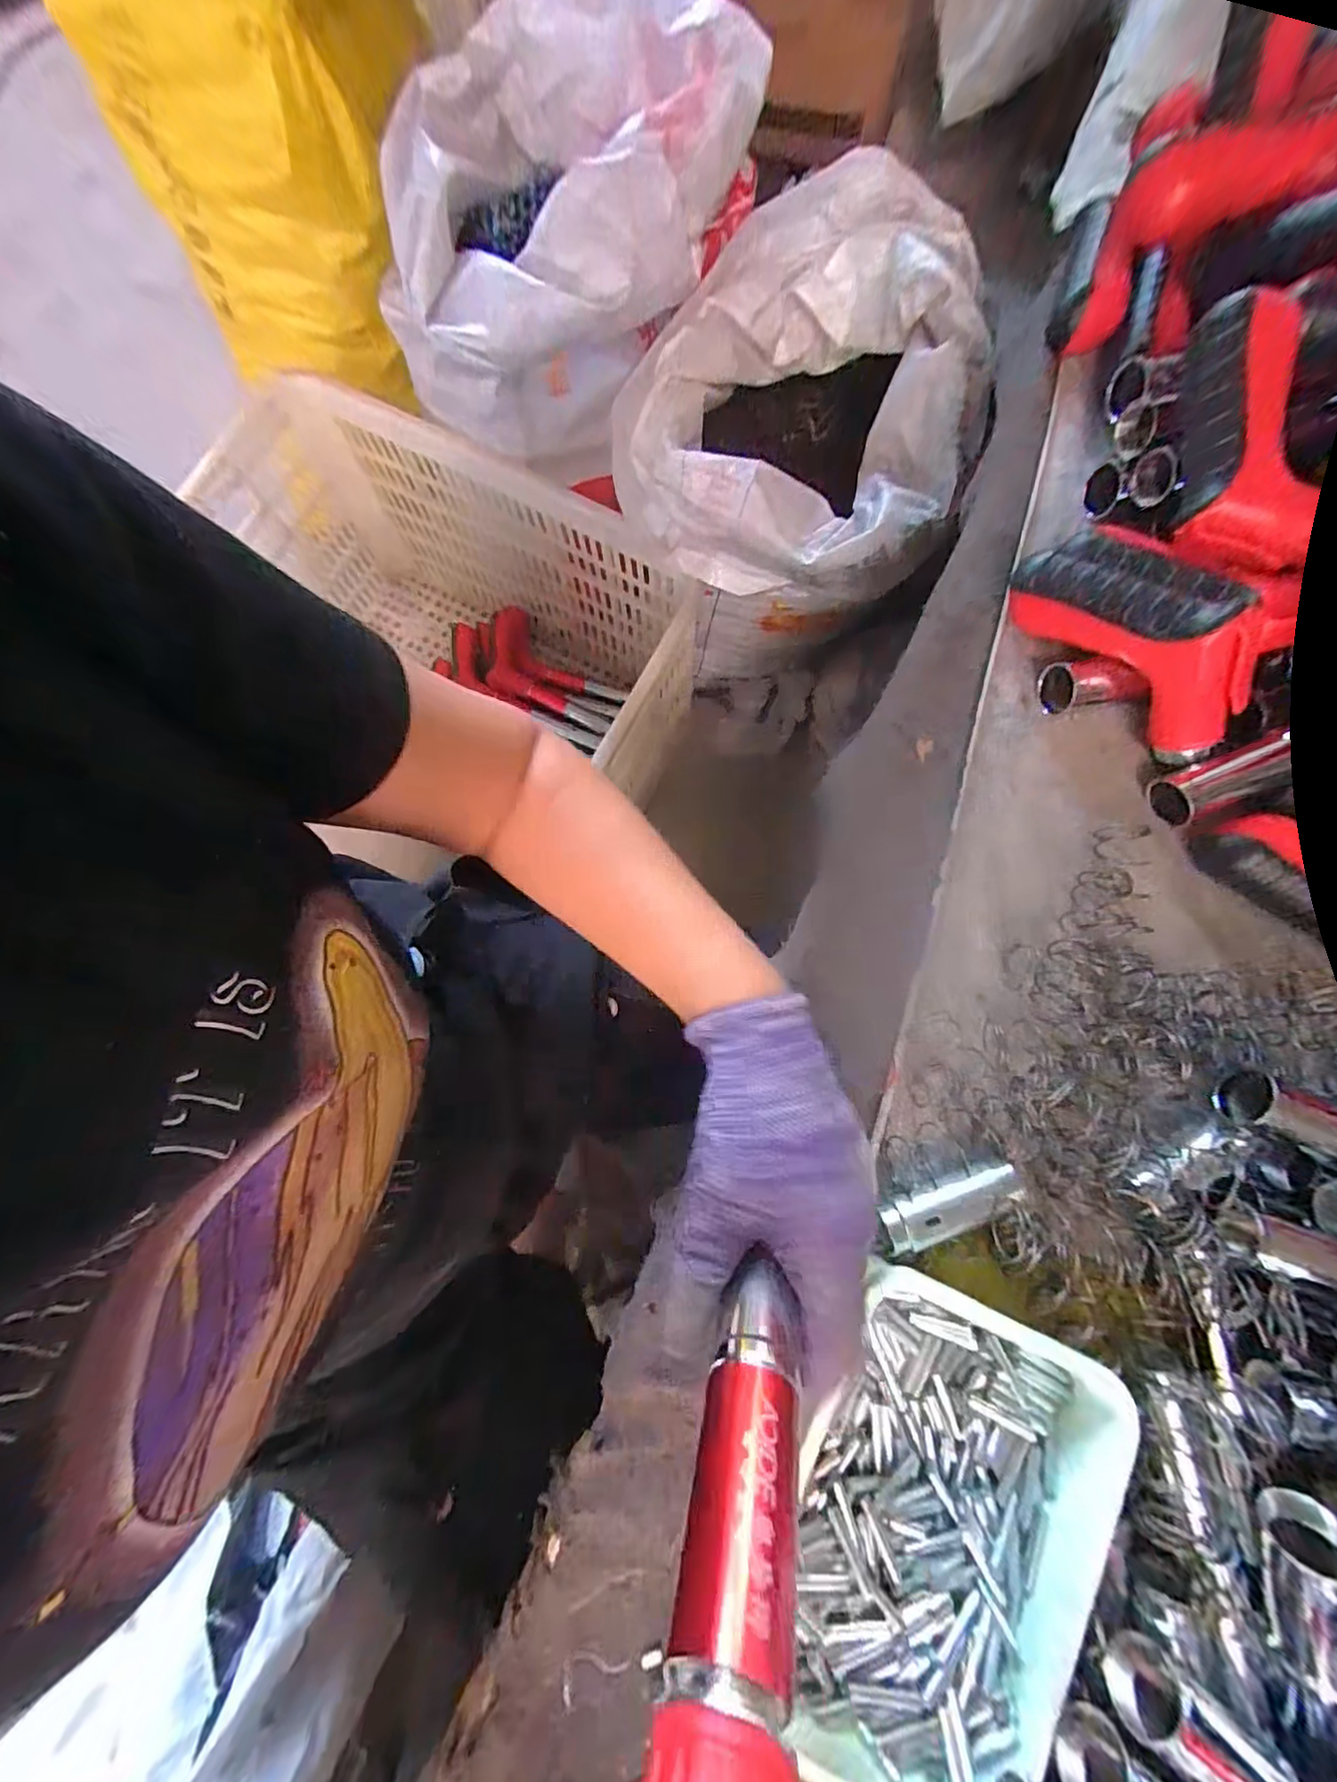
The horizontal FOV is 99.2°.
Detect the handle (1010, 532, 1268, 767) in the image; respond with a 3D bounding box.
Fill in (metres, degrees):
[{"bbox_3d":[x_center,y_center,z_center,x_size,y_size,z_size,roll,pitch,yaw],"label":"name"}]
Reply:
[{"bbox_3d":[0.262,-0.144,0.308,0.071,0.063,0.142,-38,81,-7],"label":"handle"}]

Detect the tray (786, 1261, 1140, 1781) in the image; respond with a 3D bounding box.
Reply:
[{"bbox_3d":[0.113,0.265,0.240,0.127,0.035,0.172,20,79,4],"label":"tray"}]

